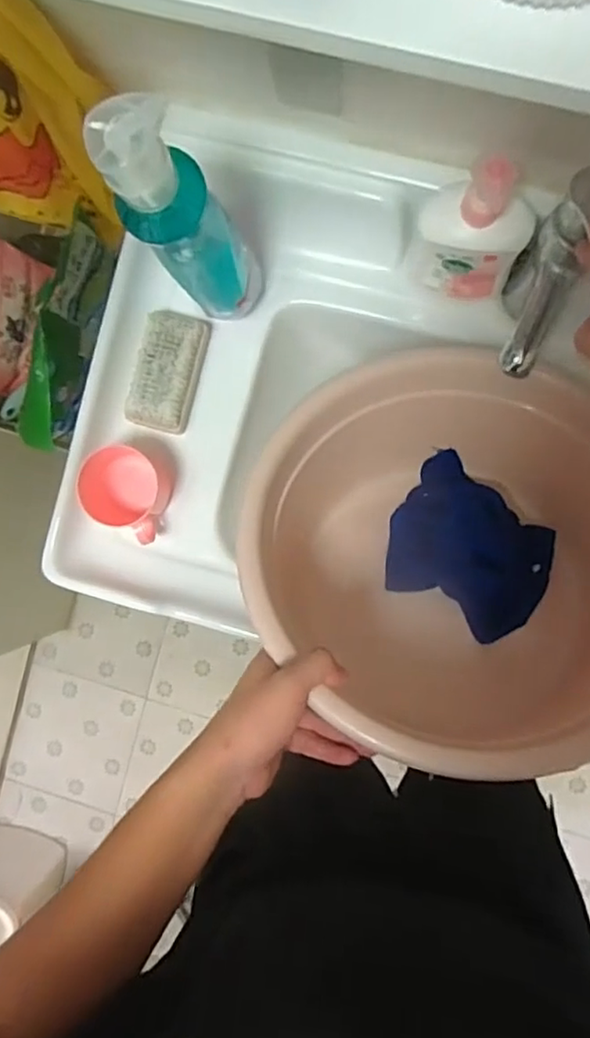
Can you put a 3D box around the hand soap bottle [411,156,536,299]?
[{"bbox_3d":[0.153,-0.241,0.545,0.095,0.186,0.046,12,89,6],"label":"hand soap bottle"}]

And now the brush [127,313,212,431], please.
[{"bbox_3d":[-0.131,-0.151,0.642,0.065,0.040,0.119,11,85,7],"label":"brush"}]

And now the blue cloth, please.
[{"bbox_3d":[0.171,0.027,0.615,0.151,0.066,0.142,32,91,6],"label":"blue cloth"}]

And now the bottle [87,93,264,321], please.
[{"bbox_3d":[-0.082,-0.238,0.513,0.076,0.292,0.073,-21,86,5],"label":"bottle"}]

